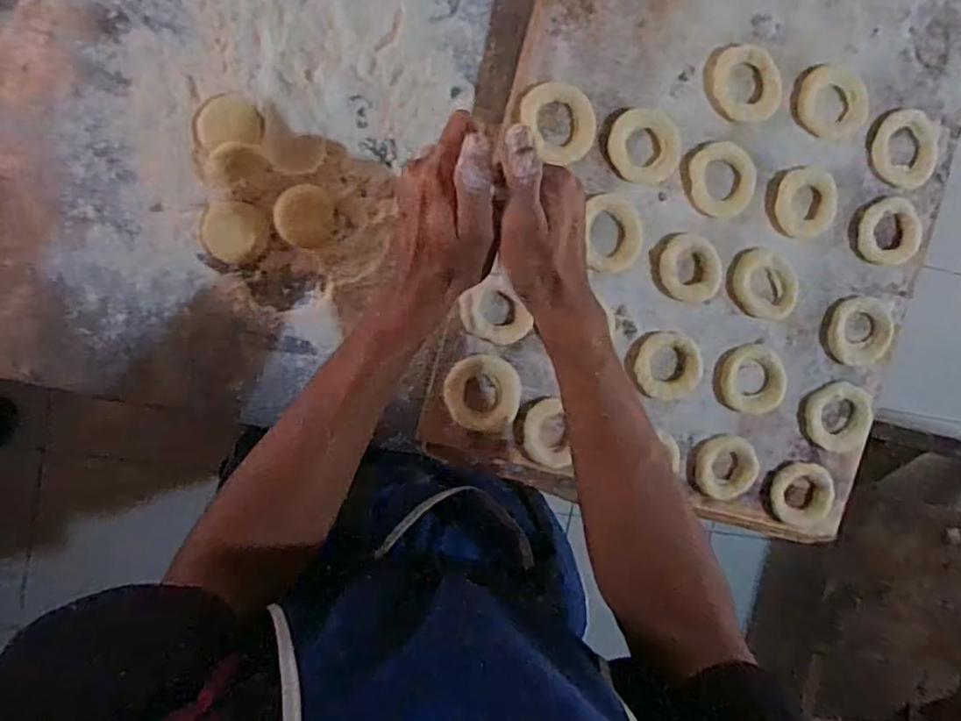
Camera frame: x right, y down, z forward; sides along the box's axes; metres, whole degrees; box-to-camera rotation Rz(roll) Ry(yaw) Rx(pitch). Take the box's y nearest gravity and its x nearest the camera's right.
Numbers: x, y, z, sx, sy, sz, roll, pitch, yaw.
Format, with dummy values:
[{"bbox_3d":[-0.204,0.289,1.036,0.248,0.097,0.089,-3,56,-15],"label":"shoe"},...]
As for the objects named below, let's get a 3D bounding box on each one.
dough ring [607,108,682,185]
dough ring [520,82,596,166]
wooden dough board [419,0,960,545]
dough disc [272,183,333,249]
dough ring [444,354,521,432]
[{"bbox_3d":[0.138,-0.178,0.526,0.064,0.008,0.059,-2,97,-11],"label":"dough ring"},{"bbox_3d":[0.066,-0.195,0.517,0.054,0.008,0.065,-26,101,-7],"label":"dough ring"},{"bbox_3d":[0.218,-0.164,0.547,0.413,0.028,0.602,16,93,-12],"label":"wooden dough board"},{"bbox_3d":[-0.144,-0.118,0.516,0.046,0.004,0.049,-3,98,-24],"label":"dough disc"},{"bbox_3d":[0.002,0.027,0.536,0.064,0.017,0.062,-1,97,-11],"label":"dough ring"}]

